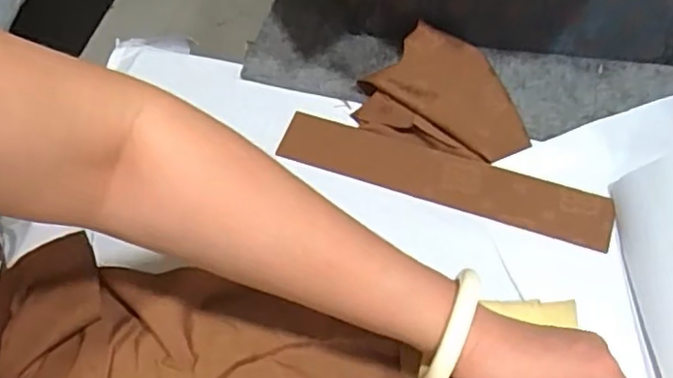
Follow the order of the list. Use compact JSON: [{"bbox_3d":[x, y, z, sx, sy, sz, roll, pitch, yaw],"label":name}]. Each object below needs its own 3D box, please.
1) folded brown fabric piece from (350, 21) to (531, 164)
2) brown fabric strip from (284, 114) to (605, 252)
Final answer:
[{"bbox_3d":[0.114,-0.097,0.644,0.174,0.040,0.112,18,62,14],"label":"folded brown fabric piece"},{"bbox_3d":[0.099,-0.013,0.618,0.325,0.008,0.056,17,71,15],"label":"brown fabric strip"}]

